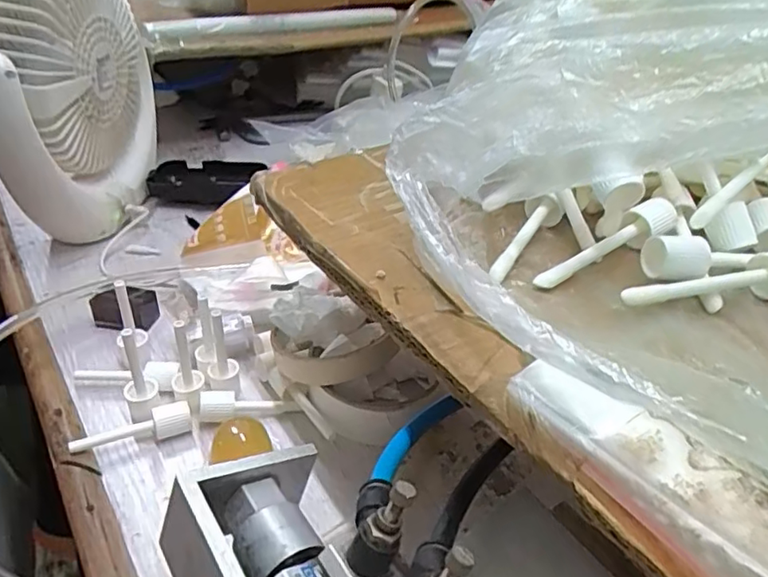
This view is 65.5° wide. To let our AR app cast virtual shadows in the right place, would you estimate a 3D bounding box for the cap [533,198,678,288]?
[{"bbox_3d":[0.100,-0.019,0.264,0.081,0.018,0.016,-22,42,-29],"label":"cap"}]

